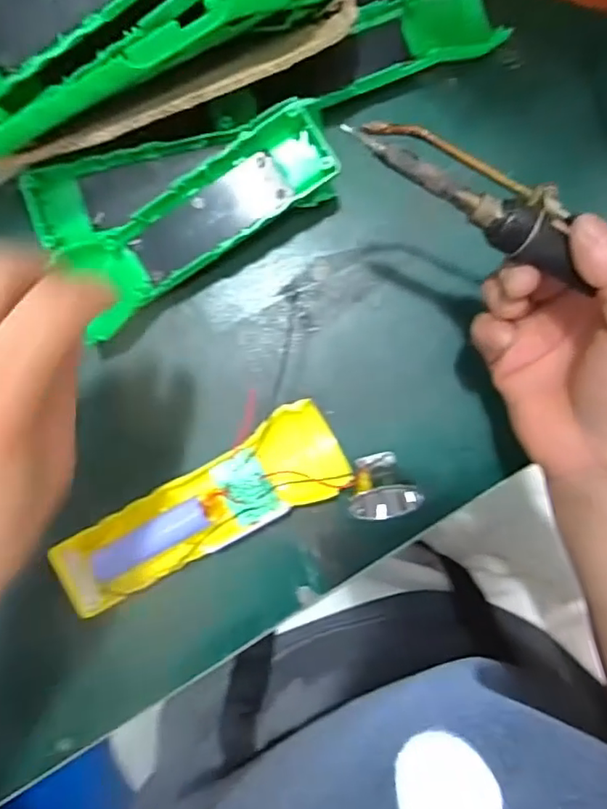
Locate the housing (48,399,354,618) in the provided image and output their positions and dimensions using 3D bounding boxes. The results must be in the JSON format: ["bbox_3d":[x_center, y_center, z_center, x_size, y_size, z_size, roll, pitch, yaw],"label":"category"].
[{"bbox_3d":[-0.058,0.057,0.314,0.168,0.031,0.054,-27,89,-1],"label":"housing"}]

